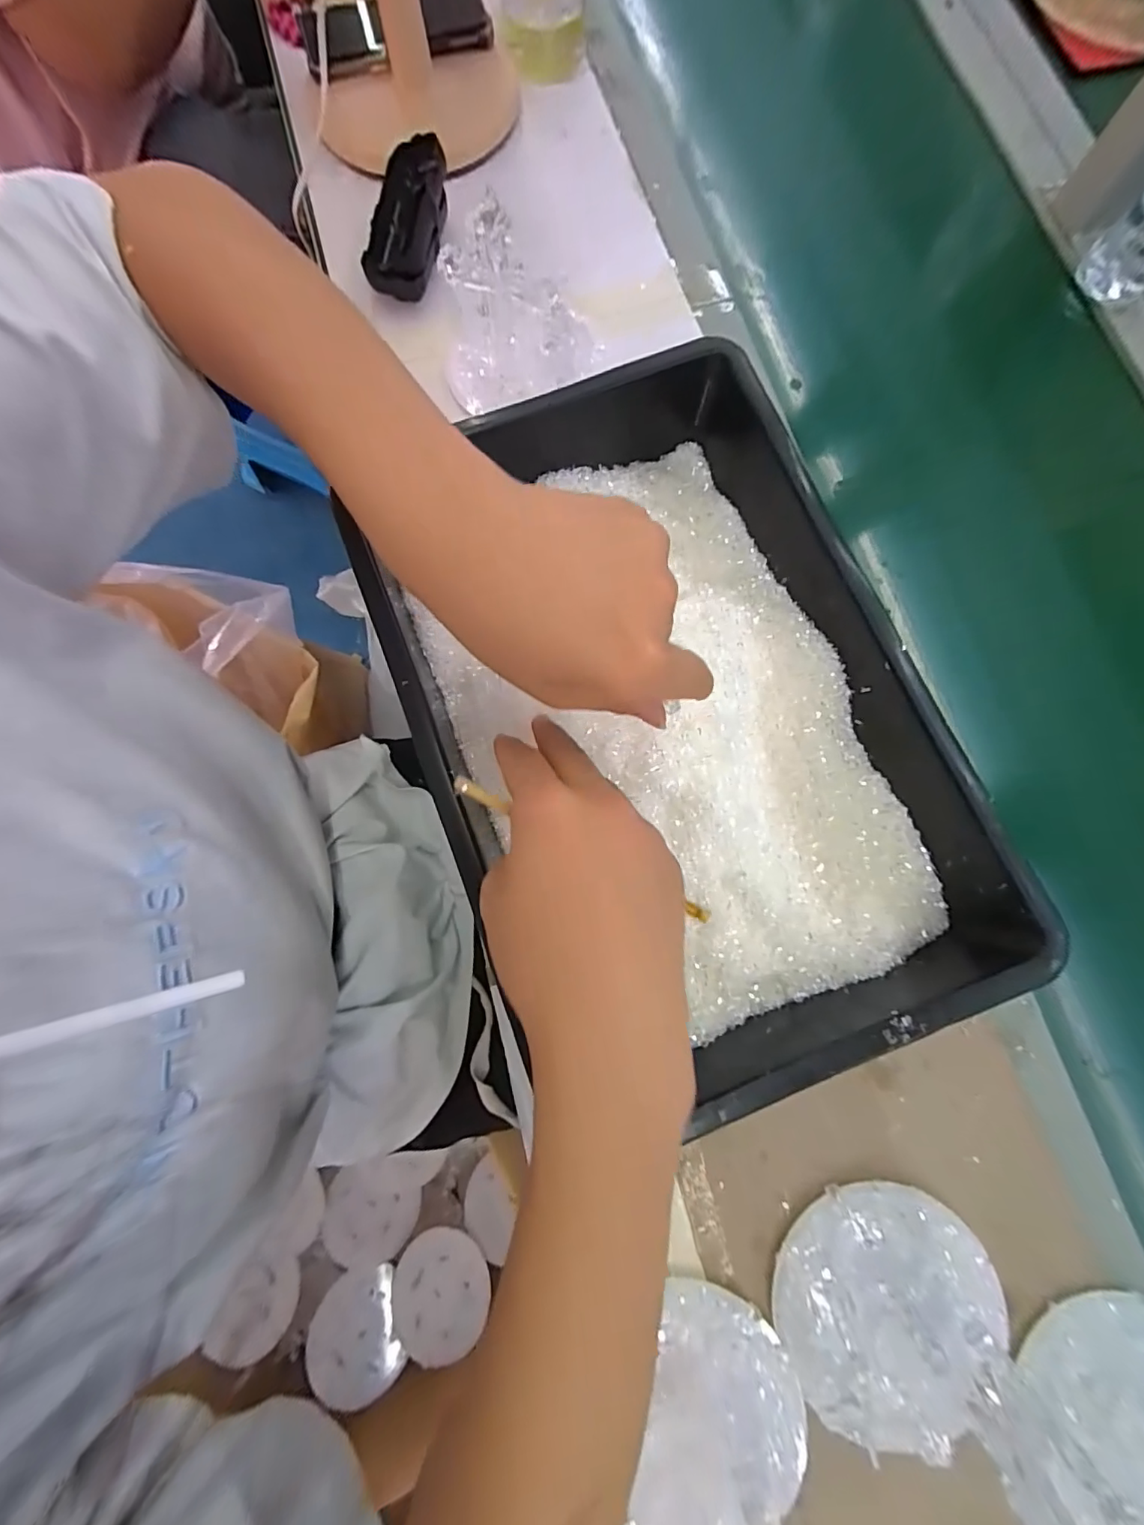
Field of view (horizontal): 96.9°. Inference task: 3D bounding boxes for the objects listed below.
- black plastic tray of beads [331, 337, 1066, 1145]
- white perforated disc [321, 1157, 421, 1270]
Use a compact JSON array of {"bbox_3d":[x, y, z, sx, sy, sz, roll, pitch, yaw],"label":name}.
[{"bbox_3d":[0.048,-0.030,0.309,0.291,0.069,0.407,-19,80,-4],"label":"black plastic tray of beads"},{"bbox_3d":[-0.282,0.630,0.712,0.129,0.024,0.113,-12,79,-3],"label":"white perforated disc"}]

